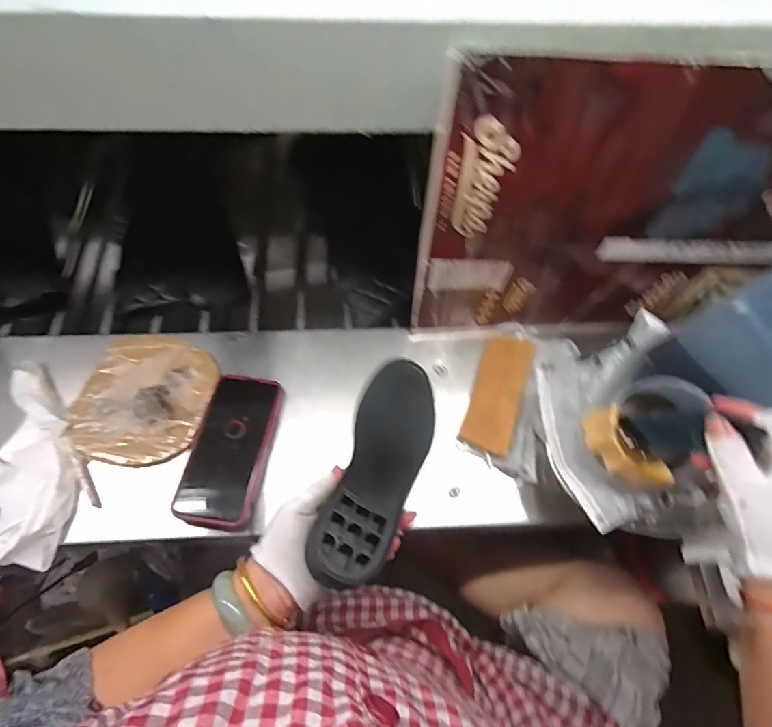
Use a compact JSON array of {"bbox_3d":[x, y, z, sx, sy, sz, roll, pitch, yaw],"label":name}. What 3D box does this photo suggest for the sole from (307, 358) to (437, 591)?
[{"bbox_3d":[-0.003,0.097,0.450,0.077,0.027,0.237,15,49,9],"label":"sole"}]

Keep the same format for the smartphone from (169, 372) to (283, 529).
[{"bbox_3d":[-0.167,0.091,0.488,0.078,0.013,0.160,13,71,-5],"label":"smartphone"}]

